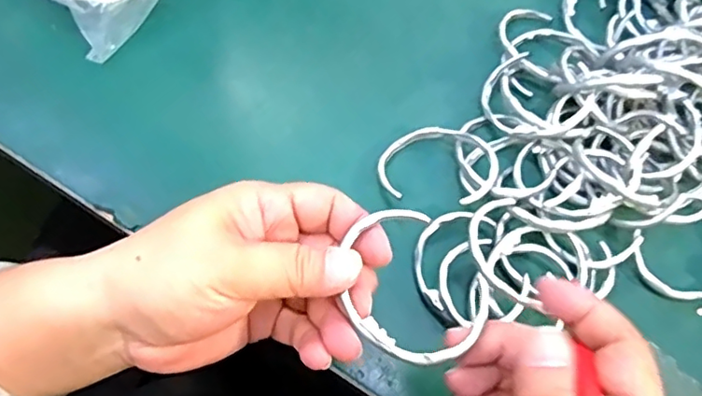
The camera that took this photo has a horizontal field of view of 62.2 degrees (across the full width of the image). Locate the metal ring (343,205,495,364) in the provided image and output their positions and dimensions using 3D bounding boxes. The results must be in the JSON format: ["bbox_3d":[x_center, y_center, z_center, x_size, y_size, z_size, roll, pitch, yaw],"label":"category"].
[{"bbox_3d":[0.023,0.036,0.241,0.053,0.004,0.064,-39,73,-18],"label":"metal ring"}]

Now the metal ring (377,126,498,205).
[{"bbox_3d":[0.051,-0.021,0.341,0.068,0.008,0.053,5,54,19],"label":"metal ring"}]

